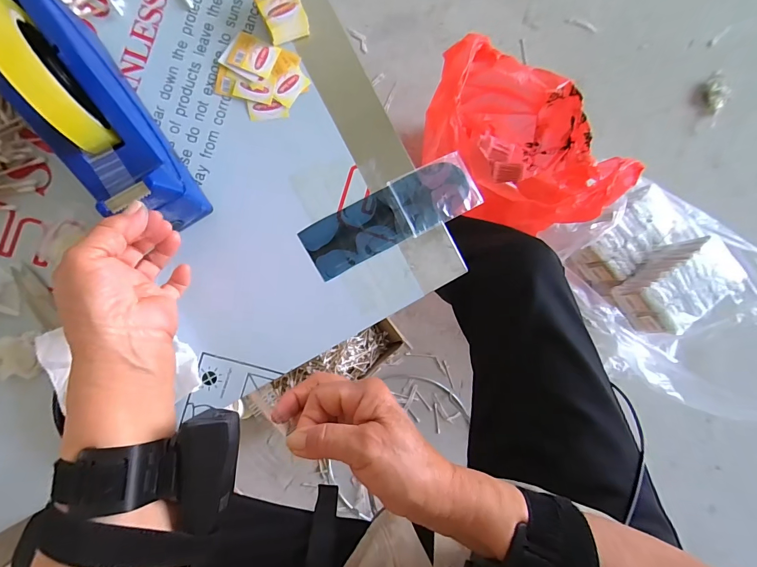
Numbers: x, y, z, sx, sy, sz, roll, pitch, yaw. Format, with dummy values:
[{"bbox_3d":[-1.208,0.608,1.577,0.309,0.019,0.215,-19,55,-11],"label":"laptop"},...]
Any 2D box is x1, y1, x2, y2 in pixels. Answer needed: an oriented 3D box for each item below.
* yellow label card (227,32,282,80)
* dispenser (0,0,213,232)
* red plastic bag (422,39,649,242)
[{"bbox_3d":[-0.129,-0.237,0.375,0.046,0.004,0.037,19,82,-7],"label":"yellow label card"},{"bbox_3d":[-0.232,-0.138,0.284,0.063,0.125,0.195,-35,94,-7],"label":"dispenser"},{"bbox_3d":[0.260,-0.272,0.732,0.285,0.270,0.354,-36,94,-7],"label":"red plastic bag"}]

